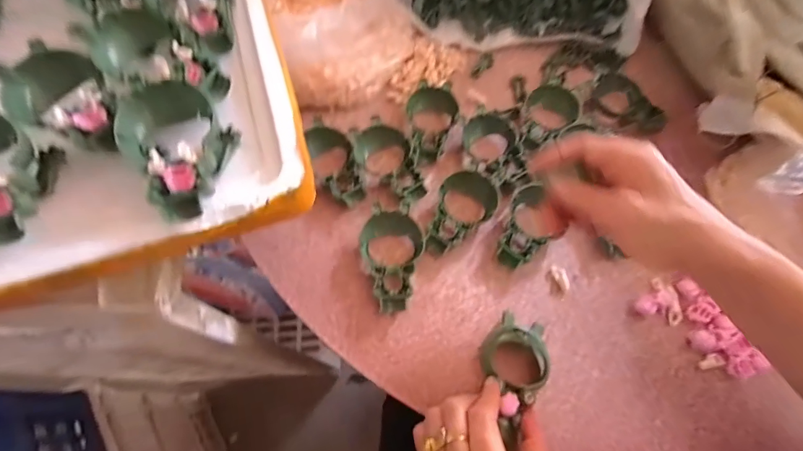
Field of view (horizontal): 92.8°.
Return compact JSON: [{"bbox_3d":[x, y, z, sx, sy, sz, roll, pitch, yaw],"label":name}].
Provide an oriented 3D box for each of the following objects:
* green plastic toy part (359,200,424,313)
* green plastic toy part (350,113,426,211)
[{"bbox_3d":[-0.008,0.030,0.364,0.057,0.026,0.100,-6,66,-4],"label":"green plastic toy part"},{"bbox_3d":[-0.011,-0.062,0.394,0.055,0.020,0.108,-24,68,-11],"label":"green plastic toy part"}]

